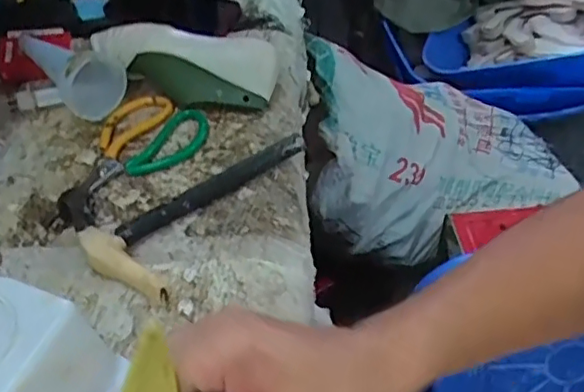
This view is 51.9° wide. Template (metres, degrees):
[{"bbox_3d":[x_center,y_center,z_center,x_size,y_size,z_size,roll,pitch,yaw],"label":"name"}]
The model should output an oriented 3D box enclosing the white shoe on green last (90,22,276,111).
[{"bbox_3d":[-0.116,-0.138,0.651,0.193,0.074,0.056,7,50,7],"label":"white shoe on green last"}]

